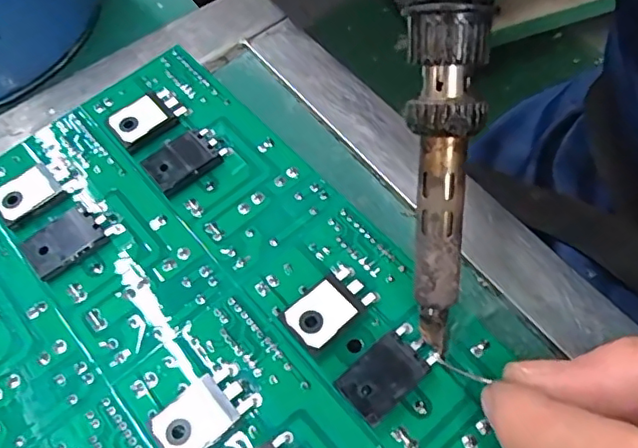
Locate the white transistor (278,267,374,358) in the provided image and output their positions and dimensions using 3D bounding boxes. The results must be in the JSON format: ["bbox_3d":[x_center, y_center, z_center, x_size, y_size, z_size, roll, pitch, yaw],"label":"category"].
[{"bbox_3d":[0.003,0.025,0.163,0.025,0.006,0.015,-41,66,-16],"label":"white transistor"}]

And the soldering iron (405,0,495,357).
[{"bbox_3d":[0.029,-0.083,0.120,0.017,0.015,0.237,0,104,4],"label":"soldering iron"}]

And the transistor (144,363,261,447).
[{"bbox_3d":[-0.030,0.050,0.151,0.026,0.006,0.015,-39,65,-15],"label":"transistor"}]

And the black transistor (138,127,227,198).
[{"bbox_3d":[-0.045,-0.022,0.190,0.025,0.006,0.019,-42,66,-17],"label":"black transistor"}]

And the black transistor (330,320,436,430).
[{"bbox_3d":[0.018,0.039,0.153,0.026,0.005,0.015,-40,66,-16],"label":"black transistor"}]

